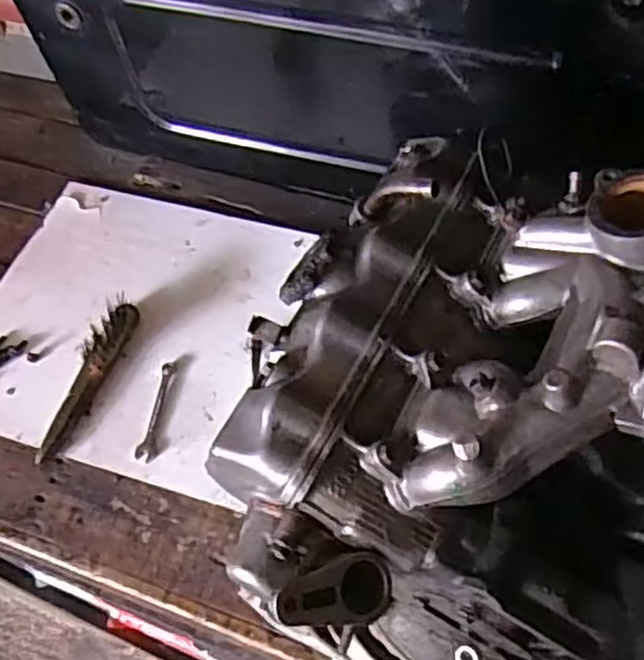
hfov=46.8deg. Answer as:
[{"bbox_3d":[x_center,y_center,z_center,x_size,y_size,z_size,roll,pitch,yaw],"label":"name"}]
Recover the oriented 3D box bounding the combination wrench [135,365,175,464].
[{"bbox_3d":[-0.185,0.090,0.834,0.022,0.004,0.119,12,60,-8],"label":"combination wrench"}]

